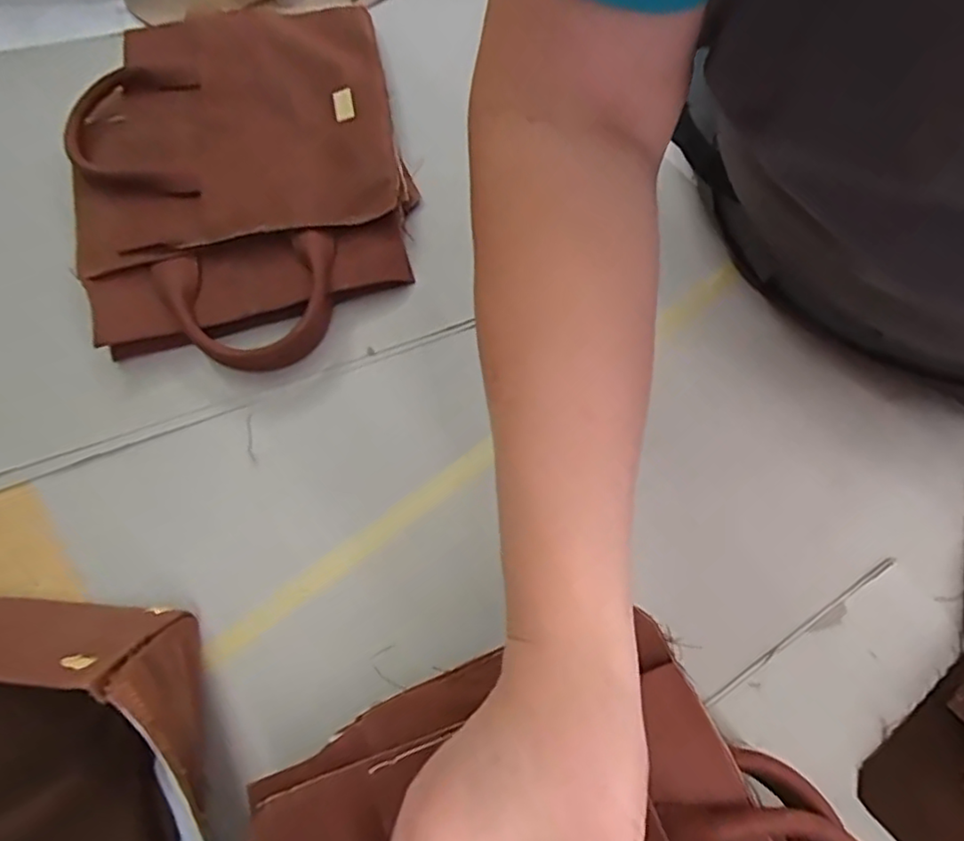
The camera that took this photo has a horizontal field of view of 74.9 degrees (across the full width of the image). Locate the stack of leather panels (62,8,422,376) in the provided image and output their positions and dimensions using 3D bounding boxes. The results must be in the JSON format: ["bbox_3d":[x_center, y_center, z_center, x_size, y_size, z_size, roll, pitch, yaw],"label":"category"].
[{"bbox_3d":[-0.194,-0.202,0.515,0.254,0.064,0.342,-15,68,-3],"label":"stack of leather panels"}]

